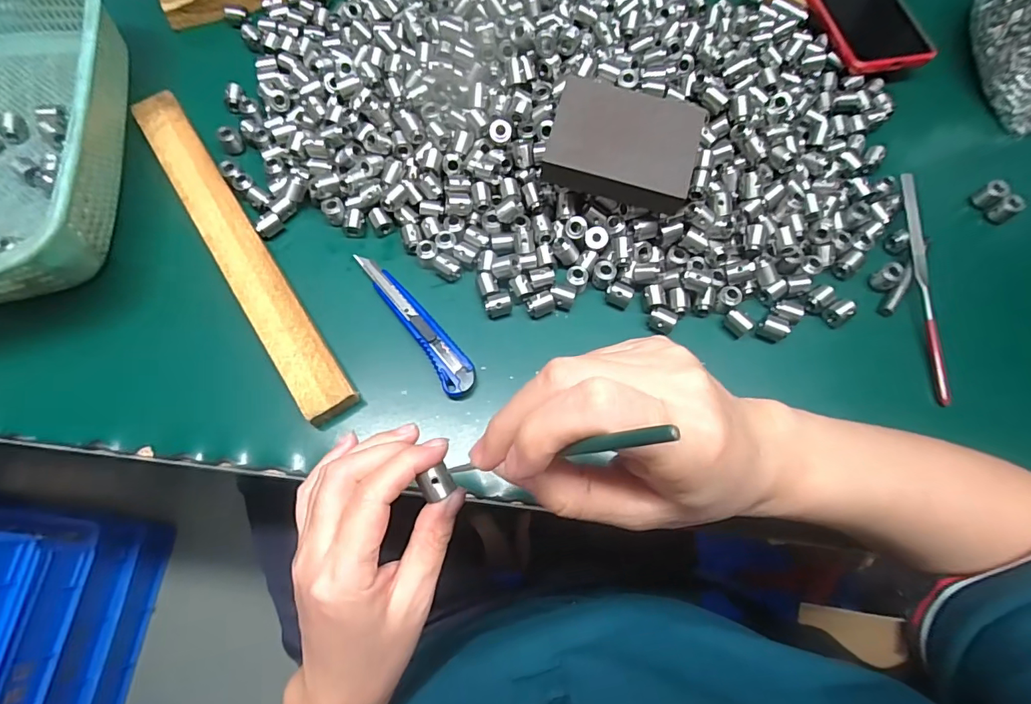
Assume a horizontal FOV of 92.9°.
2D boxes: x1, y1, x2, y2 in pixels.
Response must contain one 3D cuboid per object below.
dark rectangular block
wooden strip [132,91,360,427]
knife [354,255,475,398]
[{"bbox_3d":[0.076,-0.141,0.338,0.102,0.030,0.068,15,100,2],"label":"dark rectangular block"},{"bbox_3d":[-0.209,-0.082,0.369,0.034,0.017,0.312,-33,75,-11],"label":"wooden strip"},{"bbox_3d":[-0.073,-0.022,0.353,0.024,0.009,0.131,-37,76,-12],"label":"knife"}]

